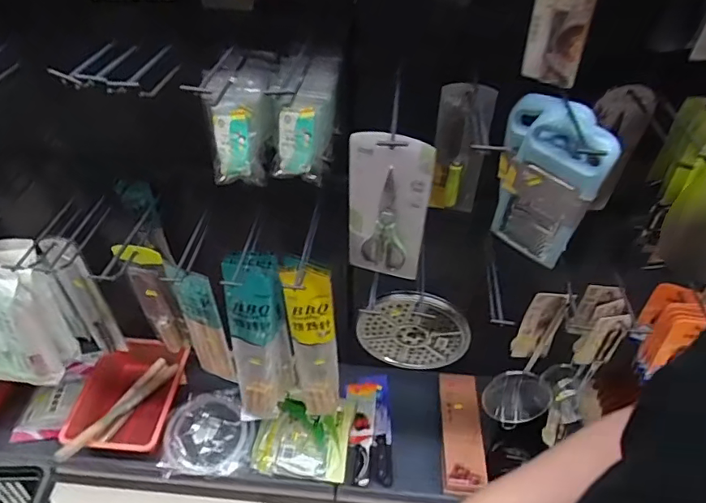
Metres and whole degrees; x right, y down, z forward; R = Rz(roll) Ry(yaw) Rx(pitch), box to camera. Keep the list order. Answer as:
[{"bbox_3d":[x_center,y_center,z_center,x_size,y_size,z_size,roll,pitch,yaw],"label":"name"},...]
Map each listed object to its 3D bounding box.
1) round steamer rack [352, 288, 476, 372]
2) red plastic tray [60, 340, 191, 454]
[{"bbox_3d":[0.120,0.164,1.000,0.214,0.225,0.020,4,44,2],"label":"round steamer rack"},{"bbox_3d":[-0.662,0.423,1.489,0.245,0.090,0.346,4,44,3],"label":"red plastic tray"}]

